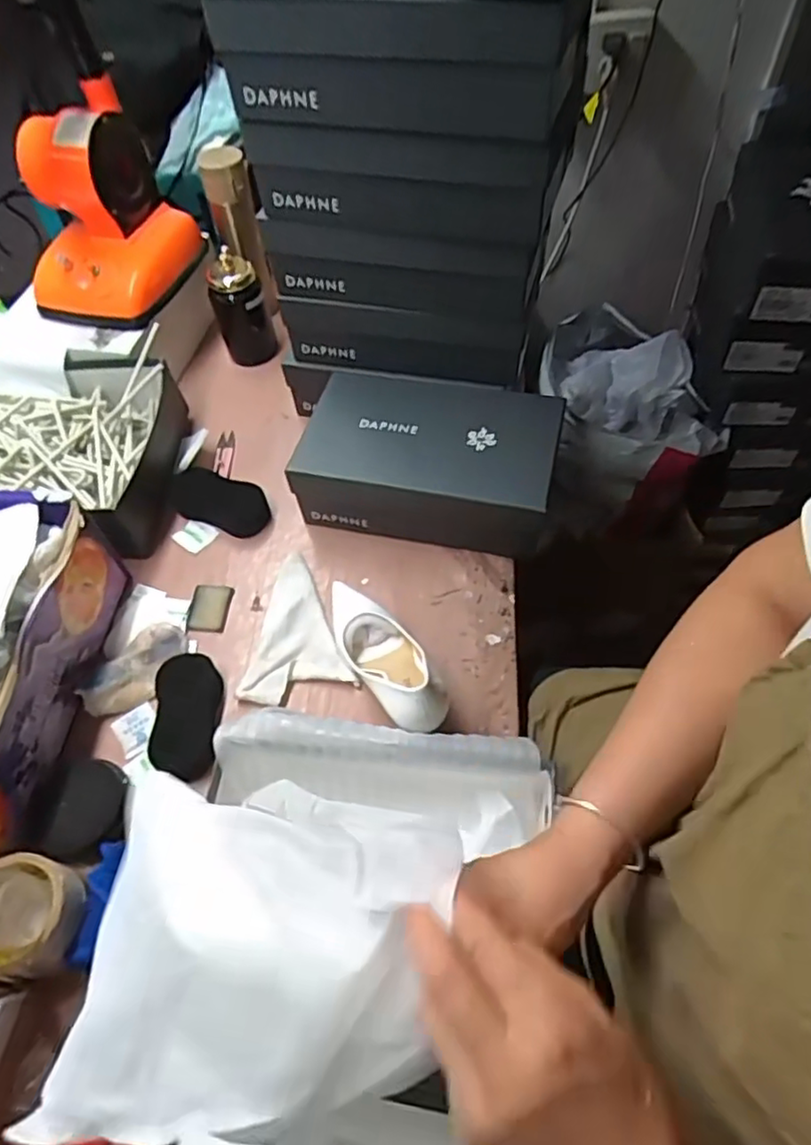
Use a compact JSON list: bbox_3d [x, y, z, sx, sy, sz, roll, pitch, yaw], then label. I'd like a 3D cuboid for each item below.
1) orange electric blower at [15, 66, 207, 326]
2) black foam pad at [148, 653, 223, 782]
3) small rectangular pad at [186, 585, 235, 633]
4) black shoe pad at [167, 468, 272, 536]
[{"bbox_3d":[-0.410,-0.471,0.864,0.168,0.205,0.198,12,58,11],"label":"orange electric blower"},{"bbox_3d":[-0.226,0.147,0.684,0.068,0.019,0.138,12,47,-24],"label":"black foam pad"},{"bbox_3d":[-0.230,0.041,0.769,0.044,0.006,0.060,4,57,6],"label":"small rectangular pad"},{"bbox_3d":[-0.242,-0.092,0.843,0.134,0.032,0.062,18,60,15],"label":"black shoe pad"}]

